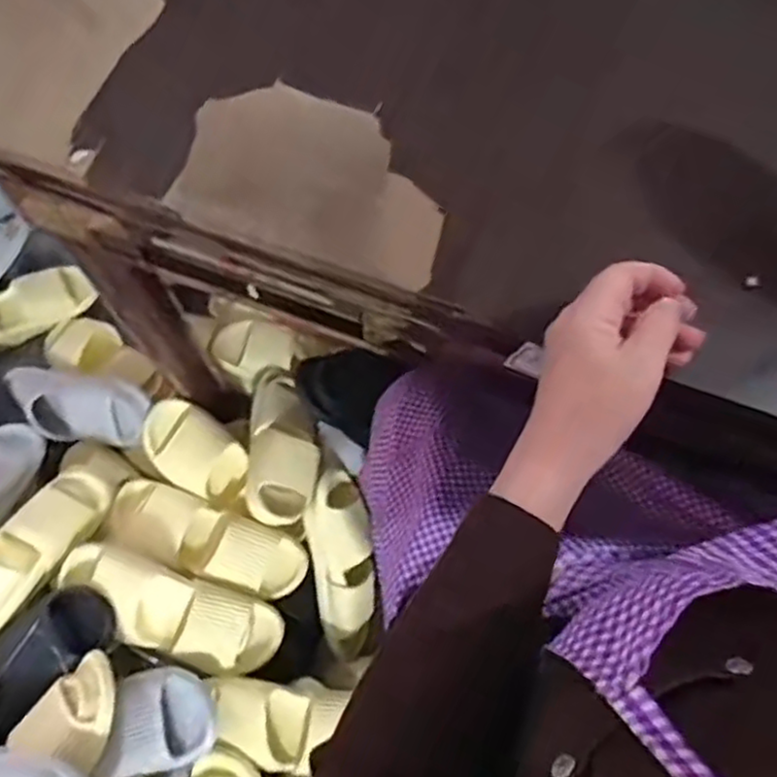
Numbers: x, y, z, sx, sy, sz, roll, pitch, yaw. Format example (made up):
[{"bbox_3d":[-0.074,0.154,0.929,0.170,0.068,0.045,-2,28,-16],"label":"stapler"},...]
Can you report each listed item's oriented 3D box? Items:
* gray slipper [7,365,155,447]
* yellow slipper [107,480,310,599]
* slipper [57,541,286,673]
[{"bbox_3d":[-0.492,0.029,1.115,0.263,0.075,0.109,6,78,15],"label":"gray slipper"},{"bbox_3d":[-0.261,0.212,0.994,0.292,0.068,0.102,21,72,5],"label":"yellow slipper"},{"bbox_3d":[-0.286,0.289,0.923,0.294,0.062,0.106,28,72,-12],"label":"slipper"}]

